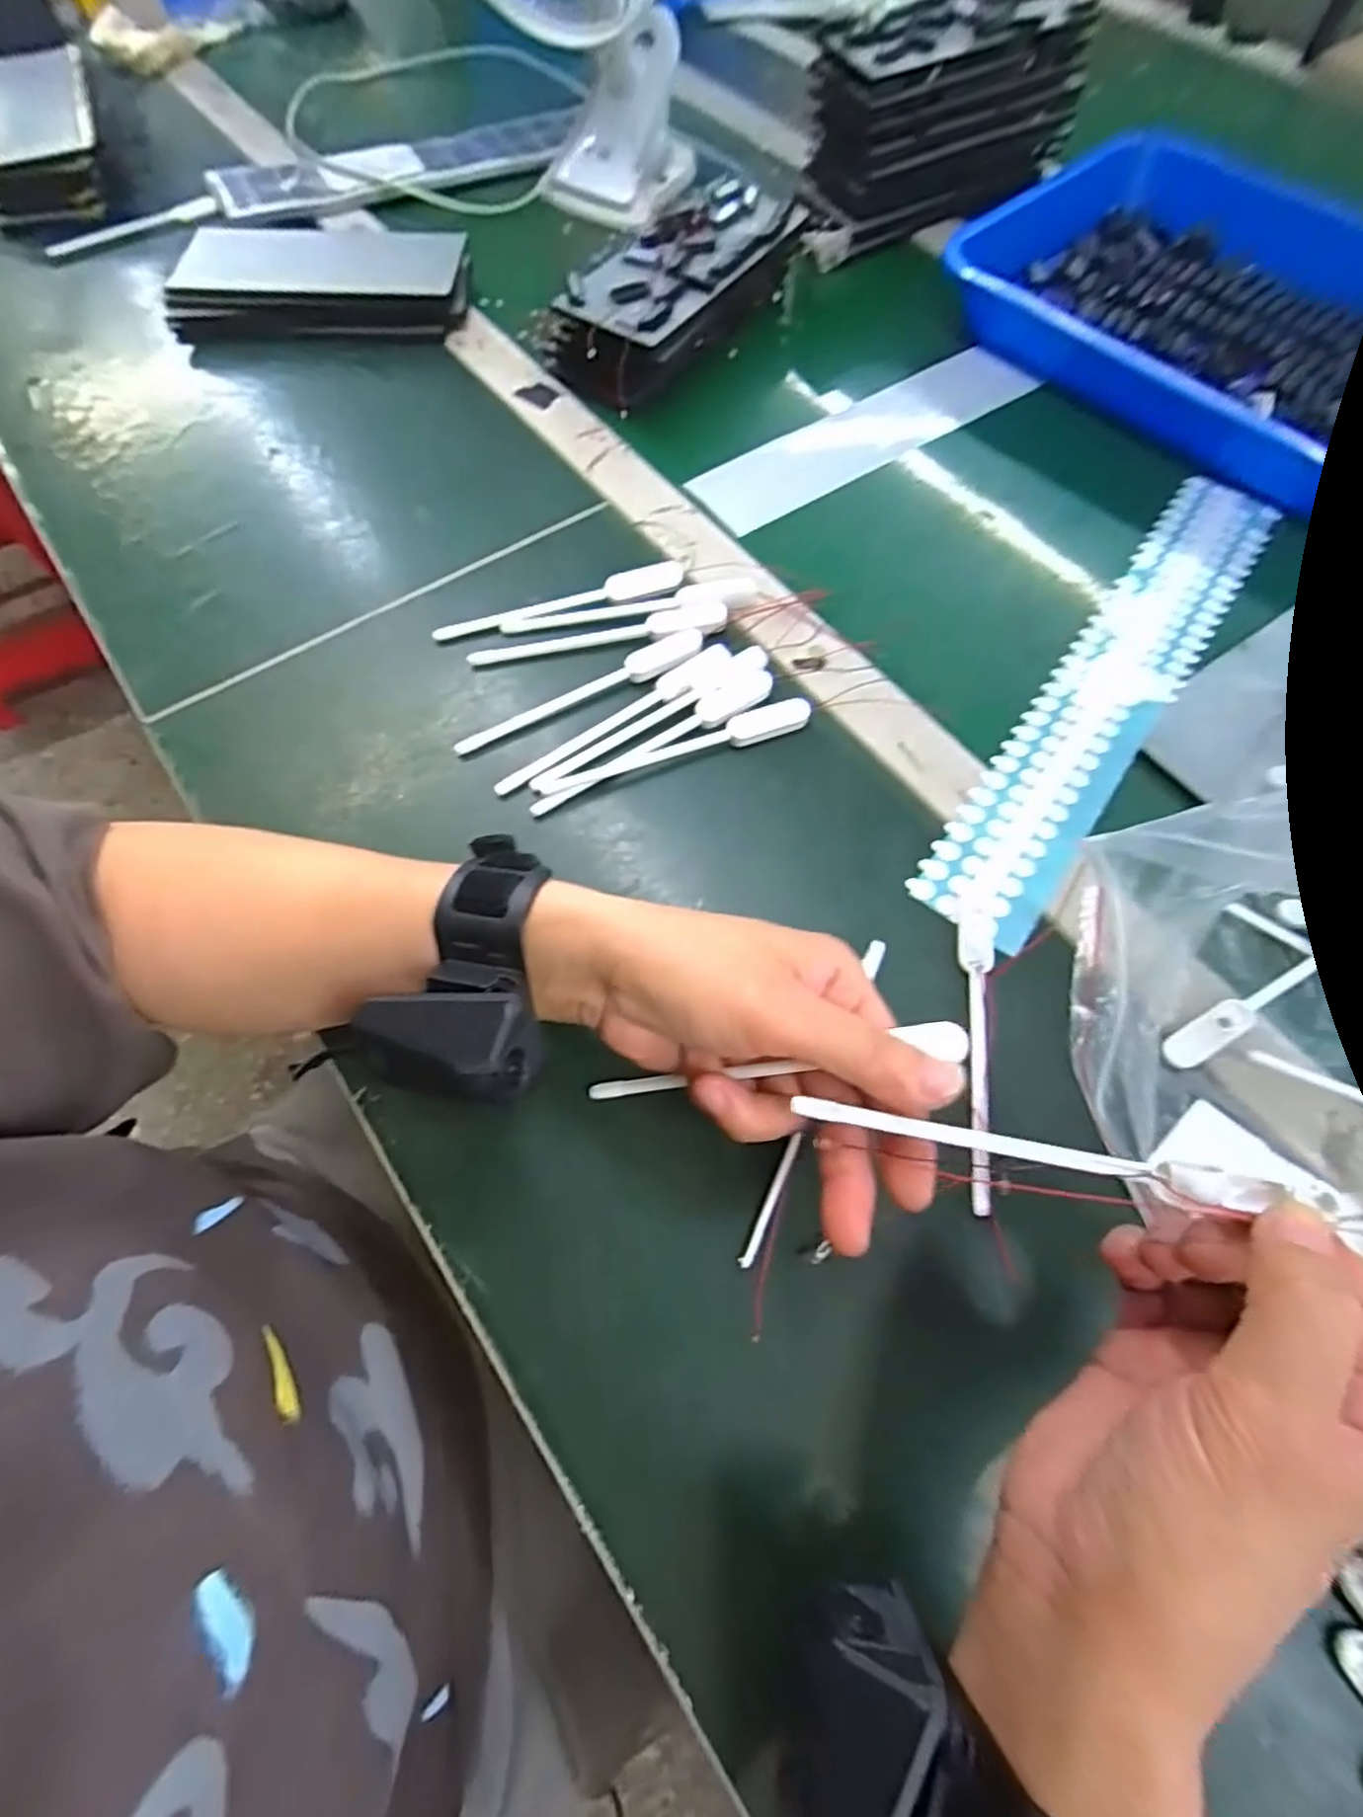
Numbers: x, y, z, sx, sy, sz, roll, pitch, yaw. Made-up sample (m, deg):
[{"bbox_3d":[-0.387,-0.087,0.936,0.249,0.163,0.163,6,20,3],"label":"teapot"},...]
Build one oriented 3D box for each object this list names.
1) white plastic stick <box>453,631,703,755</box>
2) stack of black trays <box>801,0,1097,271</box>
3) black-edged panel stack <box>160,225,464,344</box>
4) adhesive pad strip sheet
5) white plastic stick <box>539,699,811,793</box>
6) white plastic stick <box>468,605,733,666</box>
[{"bbox_3d":[-0.053,-0.117,0.390,0.144,0.006,0.020,-25,68,-11],"label":"white plastic stick"},{"bbox_3d":[0.196,-0.601,0.556,0.223,0.105,0.076,-21,68,-9],"label":"stack of black trays"},{"bbox_3d":[-0.268,-0.470,0.544,0.212,0.037,0.108,-4,66,-2],"label":"black-edged panel stack"},{"bbox_3d":[0.247,-0.133,0.407,0.060,0.004,0.380,35,70,14],"label":"adhesive pad strip sheet"},{"bbox_3d":[-0.002,-0.085,0.379,0.143,0.009,0.016,-15,67,-7],"label":"white plastic stick"},{"bbox_3d":[-0.046,-0.151,0.406,0.144,0.011,0.018,-10,66,-5],"label":"white plastic stick"}]

